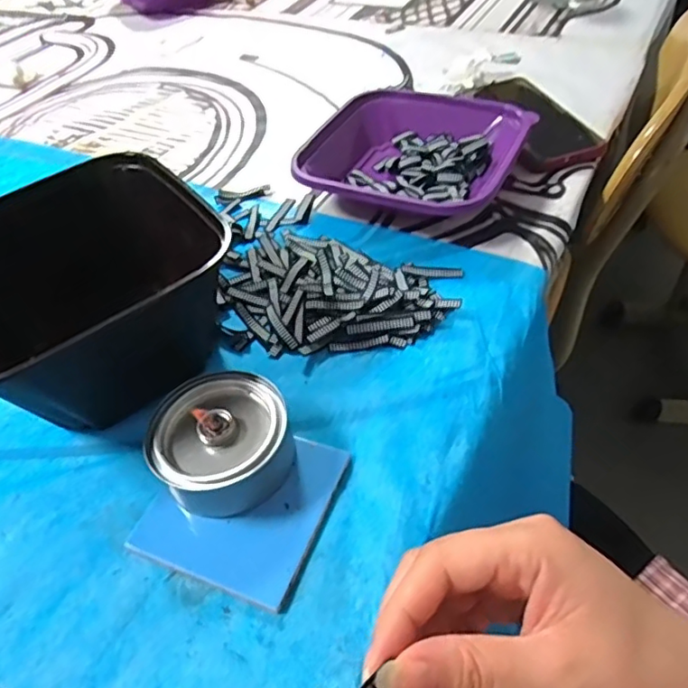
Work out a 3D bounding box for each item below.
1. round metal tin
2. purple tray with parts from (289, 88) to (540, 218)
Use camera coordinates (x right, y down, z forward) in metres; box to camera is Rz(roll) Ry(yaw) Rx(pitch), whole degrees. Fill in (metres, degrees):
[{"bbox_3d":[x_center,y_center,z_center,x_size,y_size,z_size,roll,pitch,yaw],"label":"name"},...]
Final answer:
[{"bbox_3d":[-0.074,0.060,0.359,0.082,0.044,0.076,-4,48,5],"label":"round metal tin"},{"bbox_3d":[0.070,-0.184,0.576,0.193,0.046,0.207,19,51,25],"label":"purple tray with parts"}]

